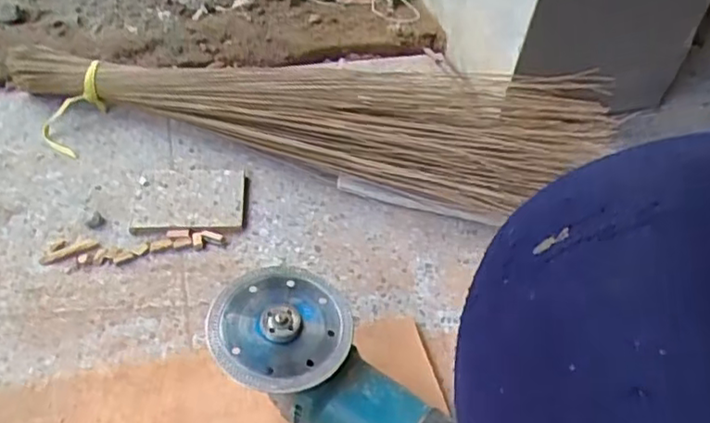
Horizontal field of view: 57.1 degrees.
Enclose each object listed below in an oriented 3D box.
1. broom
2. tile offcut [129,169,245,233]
[{"bbox_3d":[-0.059,-0.127,0.698,0.653,0.118,0.136,15,49,9],"label":"broom"},{"bbox_3d":[-0.171,-0.014,0.671,0.112,0.013,0.084,-1,48,-6],"label":"tile offcut"}]

